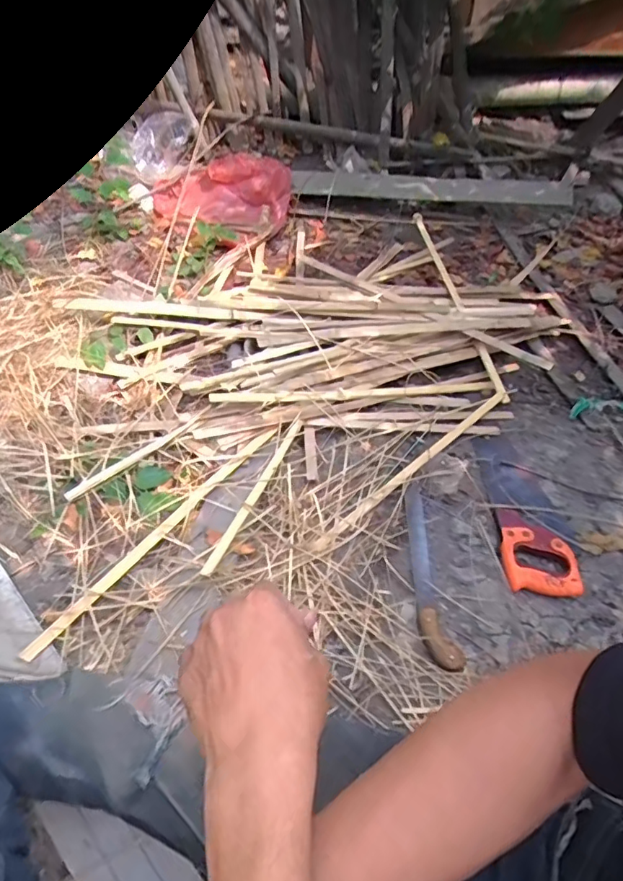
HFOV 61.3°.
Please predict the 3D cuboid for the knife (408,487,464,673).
[{"bbox_3d":[0.186,0.213,0.868,0.056,0.020,0.311,-3,54,-6],"label":"knife"}]

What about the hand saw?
[{"bbox_3d":[0.382,0.112,0.927,0.125,0.026,0.327,0,54,-3],"label":"hand saw"}]

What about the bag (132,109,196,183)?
[{"bbox_3d":[-0.437,-0.860,1.526,0.203,0.144,0.070,-36,63,-26],"label":"bag"}]

